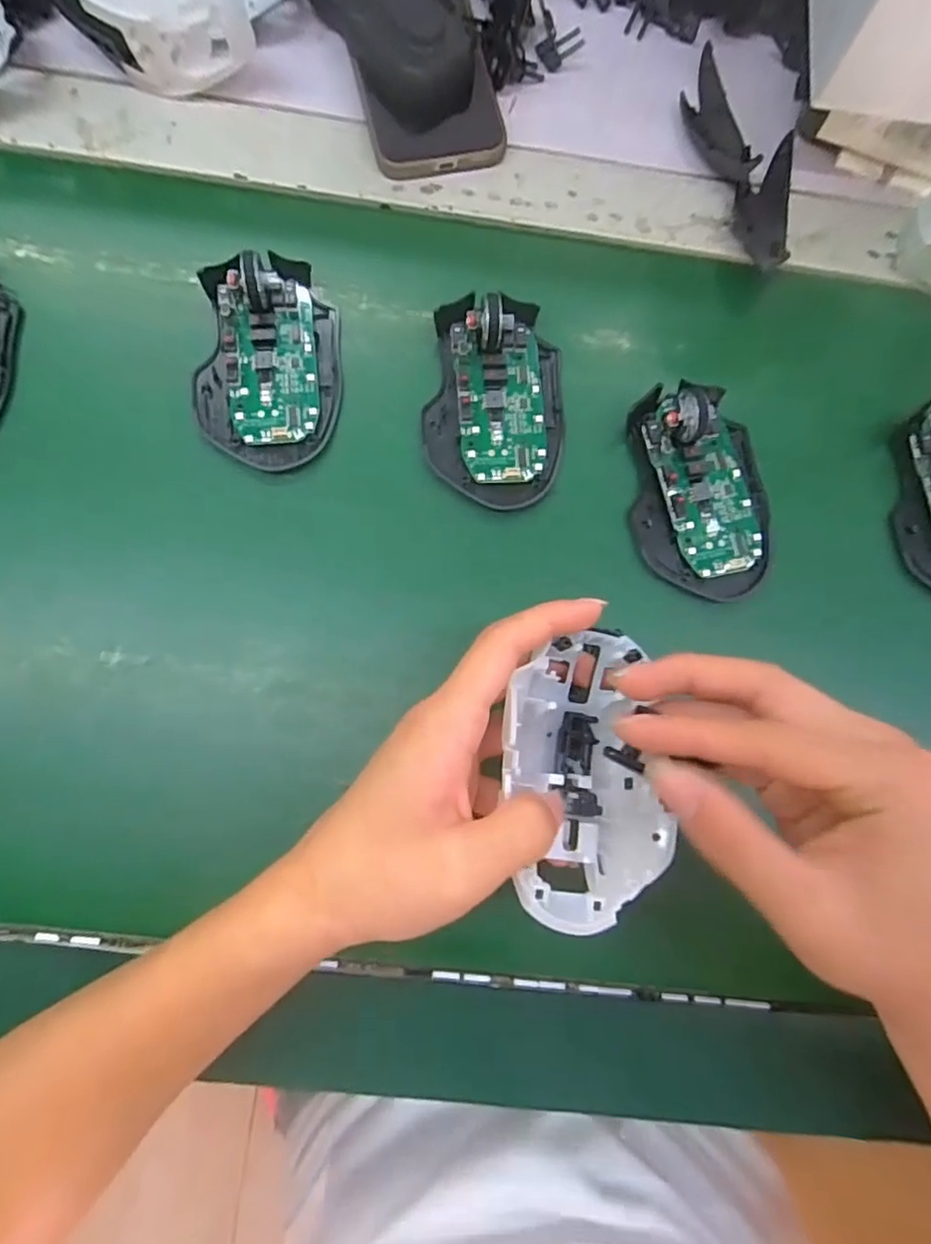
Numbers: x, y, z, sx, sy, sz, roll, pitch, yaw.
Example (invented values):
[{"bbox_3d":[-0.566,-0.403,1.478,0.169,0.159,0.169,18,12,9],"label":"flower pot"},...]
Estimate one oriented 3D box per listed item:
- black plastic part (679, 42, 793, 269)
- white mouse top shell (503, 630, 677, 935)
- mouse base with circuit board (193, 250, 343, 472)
[{"bbox_3d":[0.170,-0.278,0.359,0.054,0.017,0.149,-15,83,-7],"label":"black plastic part"},{"bbox_3d":[0.047,0.061,0.248,0.062,0.038,0.107,-5,82,-5],"label":"white mouse top shell"},{"bbox_3d":[-0.102,-0.138,0.309,0.072,0.027,0.112,3,81,-4],"label":"mouse base with circuit board"}]

